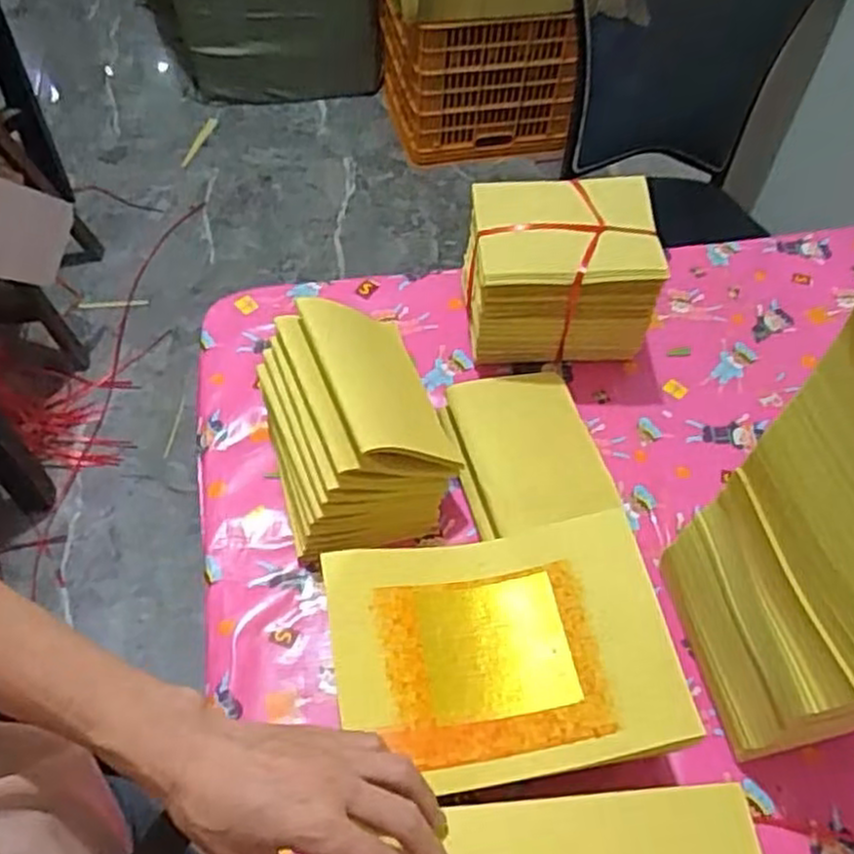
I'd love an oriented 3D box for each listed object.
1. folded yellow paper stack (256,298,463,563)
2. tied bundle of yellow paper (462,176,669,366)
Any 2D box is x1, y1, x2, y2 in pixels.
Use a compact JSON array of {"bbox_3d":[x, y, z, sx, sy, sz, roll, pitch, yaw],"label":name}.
[{"bbox_3d":[-0.059,-0.011,0.634,0.135,0.117,0.177,-12,58,-10],"label":"folded yellow paper stack"},{"bbox_3d":[0.123,-0.145,0.718,0.163,0.137,0.112,-1,57,-3],"label":"tied bundle of yellow paper"}]

